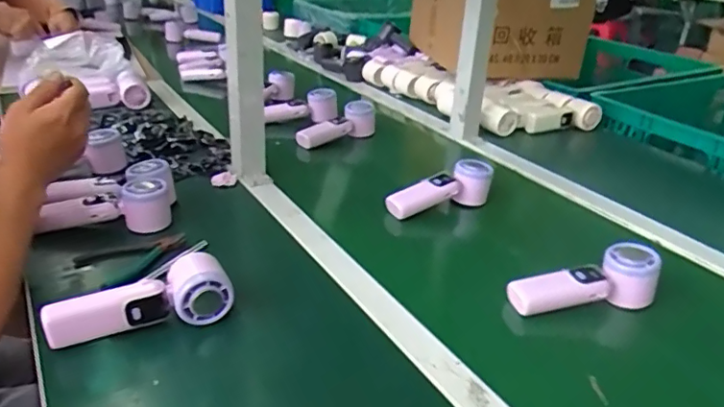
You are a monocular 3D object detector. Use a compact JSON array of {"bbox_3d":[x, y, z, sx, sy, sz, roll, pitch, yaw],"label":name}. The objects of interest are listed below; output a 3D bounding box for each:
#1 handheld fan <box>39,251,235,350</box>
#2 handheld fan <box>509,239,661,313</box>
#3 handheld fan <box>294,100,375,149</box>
[{"bbox_3d":[-0.217,0.095,0.558,0.167,0.063,0.050,-7,28,-21],"label":"handheld fan"},{"bbox_3d":[0.246,0.087,0.625,0.166,0.059,0.051,-4,27,-16],"label":"handheld fan"},{"bbox_3d":[-0.054,-0.143,1.081,0.155,0.064,0.059,-24,35,-18],"label":"handheld fan"}]

